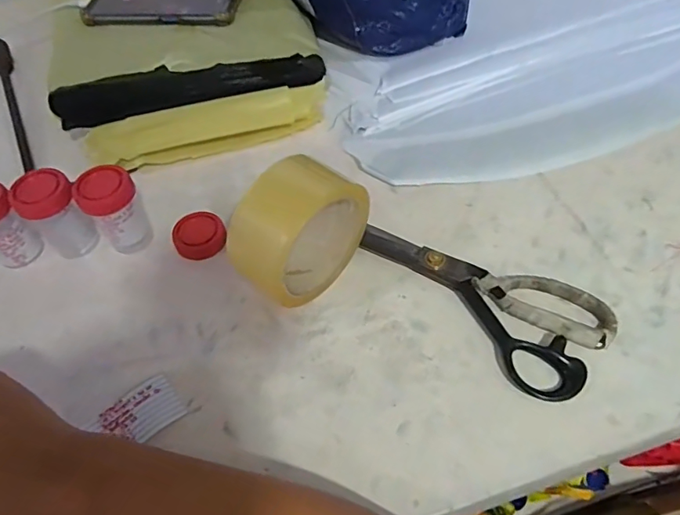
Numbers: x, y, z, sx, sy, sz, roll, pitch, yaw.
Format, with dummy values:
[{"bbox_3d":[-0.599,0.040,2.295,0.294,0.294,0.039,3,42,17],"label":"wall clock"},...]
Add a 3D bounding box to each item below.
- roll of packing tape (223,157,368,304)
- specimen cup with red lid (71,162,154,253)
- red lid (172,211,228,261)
[{"bbox_3d":[-0.029,-0.017,0.356,0.042,0.107,0.101,38,66,26],"label":"roll of packing tape"},{"bbox_3d":[-0.182,-0.039,0.405,0.043,0.072,0.039,-40,62,-22],"label":"specimen cup with red lid"},{"bbox_3d":[-0.119,-0.019,0.420,0.043,0.016,0.040,-2,55,3],"label":"red lid"}]

